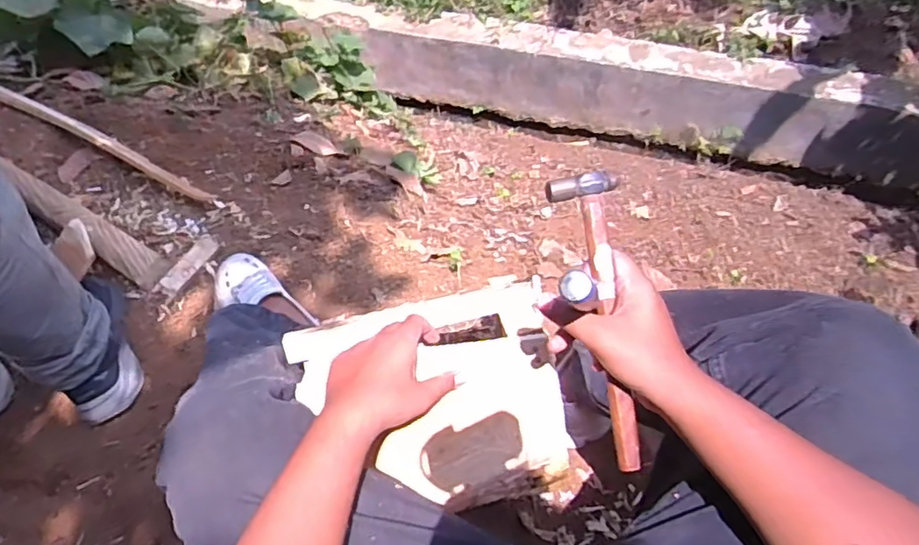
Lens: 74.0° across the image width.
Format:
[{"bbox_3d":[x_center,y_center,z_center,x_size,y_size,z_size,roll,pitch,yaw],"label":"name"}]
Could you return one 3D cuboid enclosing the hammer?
[{"bbox_3d":[0.123,0.042,0.513,0.056,0.016,0.250,-10,90,-3],"label":"hammer"}]

